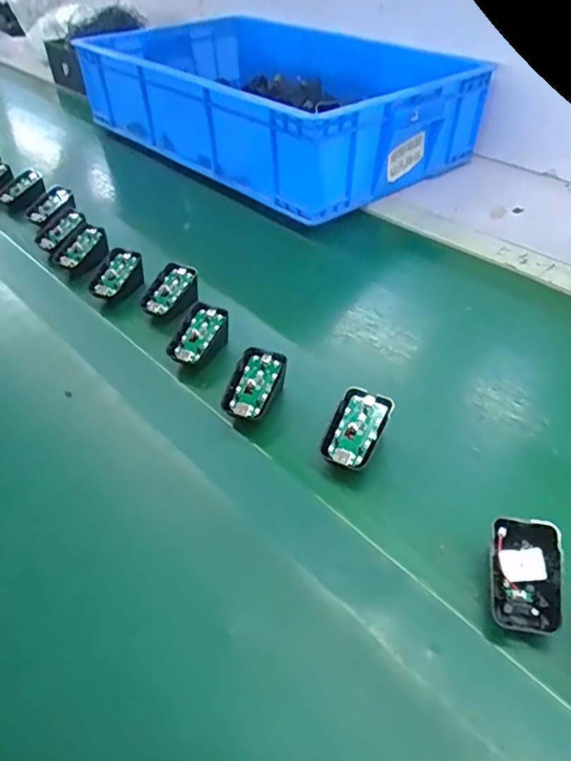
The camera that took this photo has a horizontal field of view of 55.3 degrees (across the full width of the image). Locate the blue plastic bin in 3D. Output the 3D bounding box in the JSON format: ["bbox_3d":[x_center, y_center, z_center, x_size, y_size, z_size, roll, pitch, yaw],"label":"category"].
[{"bbox_3d":[-0.029,-0.485,0.949,0.393,0.138,0.591,-30,48,-27],"label":"blue plastic bin"}]

